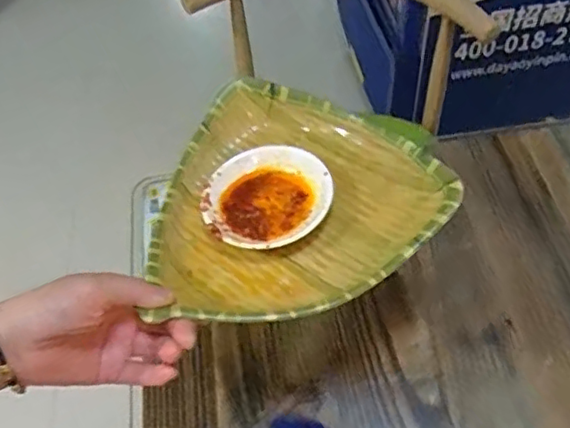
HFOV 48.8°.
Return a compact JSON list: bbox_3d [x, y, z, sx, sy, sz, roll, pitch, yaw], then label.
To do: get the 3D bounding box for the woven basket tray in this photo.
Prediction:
[{"bbox_3d":[0.009,-0.020,0.483,0.218,0.043,0.213,-8,56,6],"label":"woven basket tray"}]

